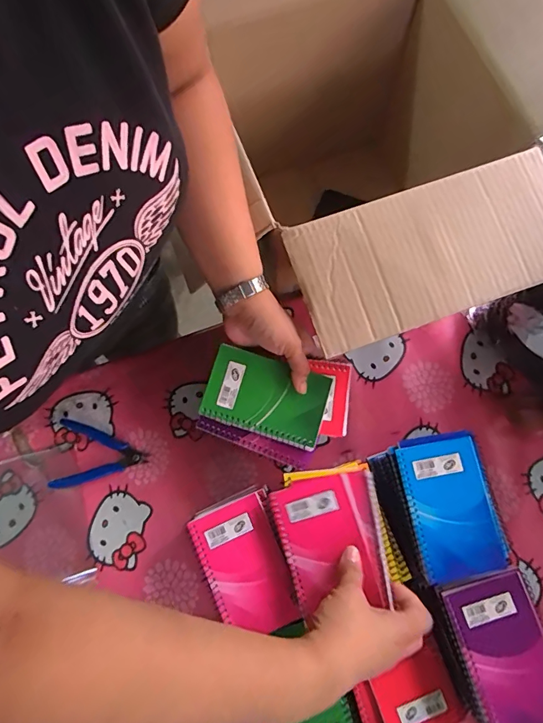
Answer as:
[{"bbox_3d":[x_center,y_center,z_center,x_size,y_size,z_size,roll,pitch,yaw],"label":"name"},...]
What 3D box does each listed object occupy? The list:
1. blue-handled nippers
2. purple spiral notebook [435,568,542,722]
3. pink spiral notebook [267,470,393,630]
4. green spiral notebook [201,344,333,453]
[{"bbox_3d":[-0.217,0.121,0.541,0.116,0.007,0.083,4,74,2],"label":"blue-handled nippers"},{"bbox_3d":[0.227,0.287,0.422,0.091,0.023,0.139,-17,75,-4],"label":"purple spiral notebook"},{"bbox_3d":[0.062,0.178,0.426,0.108,0.015,0.119,-20,68,5],"label":"pink spiral notebook"},{"bbox_3d":[-0.006,0.038,0.468,0.130,0.007,0.083,19,81,-1],"label":"green spiral notebook"}]

